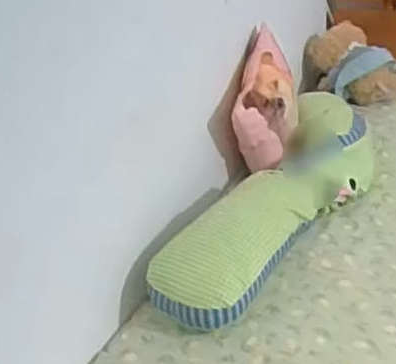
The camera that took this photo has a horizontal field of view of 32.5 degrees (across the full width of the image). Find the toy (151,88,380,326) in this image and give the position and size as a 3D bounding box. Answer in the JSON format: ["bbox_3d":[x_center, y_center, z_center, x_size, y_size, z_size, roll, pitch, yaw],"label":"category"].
[{"bbox_3d":[0.194,0.009,1.412,0.213,0.155,0.768,14,36,30],"label":"toy"}]

